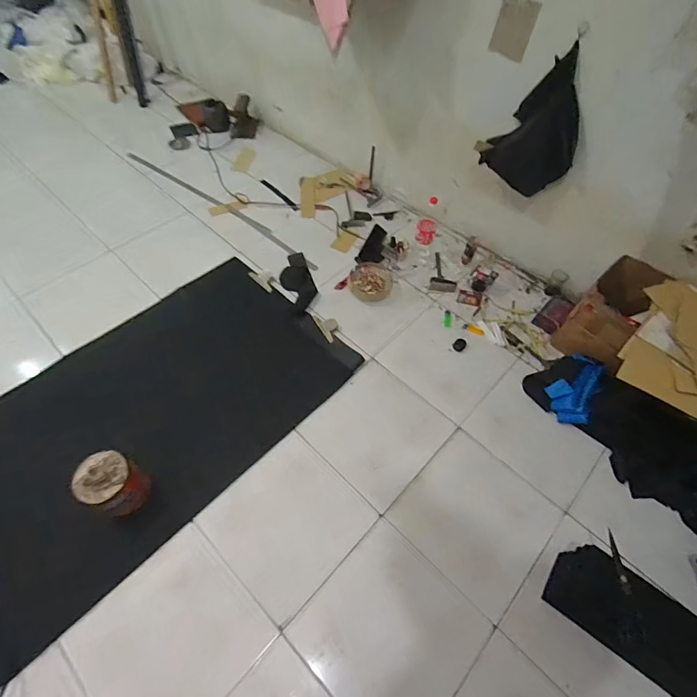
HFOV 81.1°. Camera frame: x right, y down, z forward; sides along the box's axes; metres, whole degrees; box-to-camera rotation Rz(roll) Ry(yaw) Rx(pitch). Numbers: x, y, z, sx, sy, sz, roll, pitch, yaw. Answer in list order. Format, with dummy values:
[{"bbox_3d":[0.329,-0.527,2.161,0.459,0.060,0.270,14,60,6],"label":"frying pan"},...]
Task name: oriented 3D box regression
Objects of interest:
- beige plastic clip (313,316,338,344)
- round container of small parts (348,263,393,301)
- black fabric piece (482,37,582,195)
[{"bbox_3d":[-0.079,-0.089,1.562,0.064,0.058,0.130,-27,64,-19],"label":"beige plastic clip"},{"bbox_3d":[0.092,-0.280,1.680,0.175,0.068,0.194,11,58,3],"label":"round container of small parts"},{"bbox_3d":[0.622,-0.714,1.346,0.282,0.427,0.090,32,60,18],"label":"black fabric piece"}]

